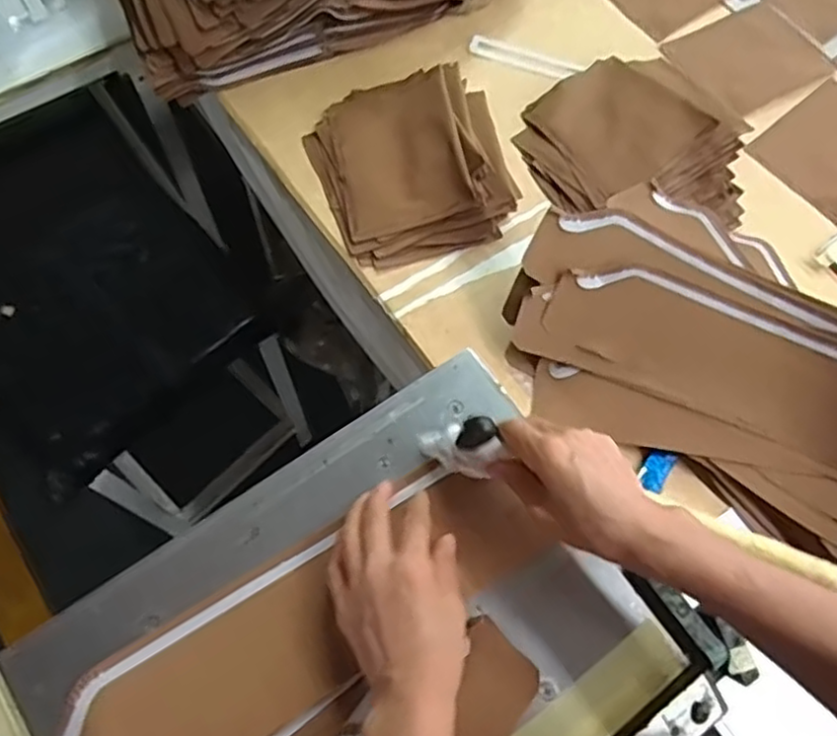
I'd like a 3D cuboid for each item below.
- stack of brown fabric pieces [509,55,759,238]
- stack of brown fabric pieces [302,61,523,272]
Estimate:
[{"bbox_3d":[0.234,-0.259,0.791,0.207,0.068,0.247,-17,68,-10],"label":"stack of brown fabric pieces"},{"bbox_3d":[-0.005,-0.236,0.767,0.206,0.059,0.234,-19,68,-10],"label":"stack of brown fabric pieces"}]

